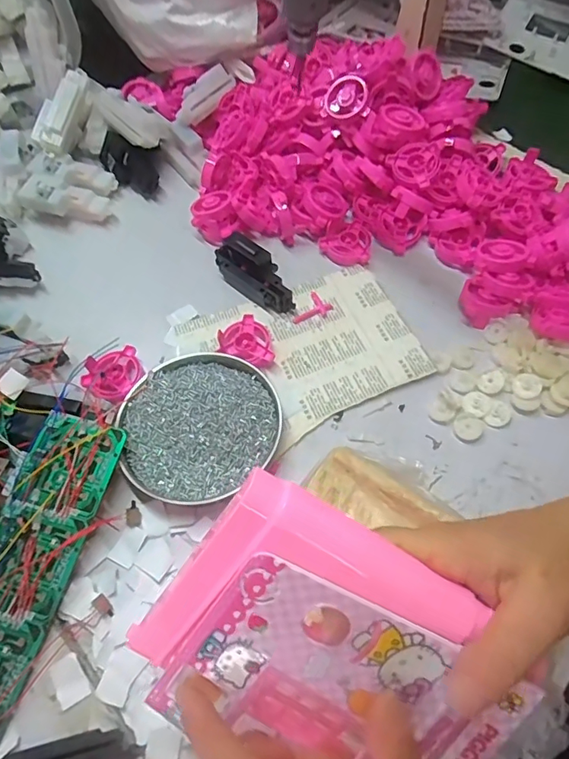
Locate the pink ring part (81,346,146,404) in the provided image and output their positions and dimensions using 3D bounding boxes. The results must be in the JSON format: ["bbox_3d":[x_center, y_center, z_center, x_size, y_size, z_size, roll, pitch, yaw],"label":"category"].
[{"bbox_3d":[-0.153,-0.007,0.449,0.046,0.017,0.053,33,67,19],"label":"pink ring part"}]

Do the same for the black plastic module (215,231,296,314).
[{"bbox_3d":[-0.026,-0.106,0.492,0.094,0.030,0.041,36,68,20],"label":"black plastic module"}]

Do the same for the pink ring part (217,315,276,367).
[{"bbox_3d":[-0.032,-0.036,0.463,0.052,0.018,0.046,20,64,13],"label":"pink ring part"}]

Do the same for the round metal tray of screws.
[{"bbox_3d":[-0.074,0.038,0.422,0.133,0.021,0.125,-1,61,2],"label":"round metal tray of screws"}]

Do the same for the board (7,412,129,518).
[{"bbox_3d":[-0.168,0.065,0.381,0.068,0.008,0.072,18,69,5],"label":"board"}]

